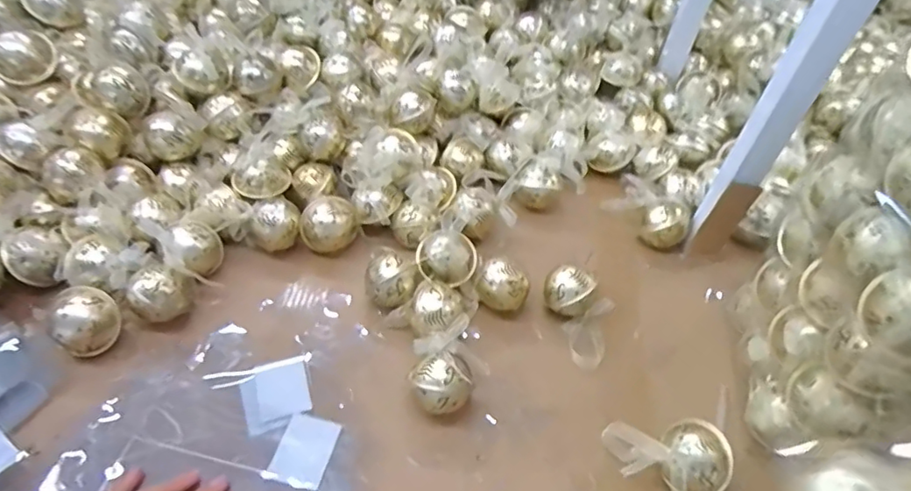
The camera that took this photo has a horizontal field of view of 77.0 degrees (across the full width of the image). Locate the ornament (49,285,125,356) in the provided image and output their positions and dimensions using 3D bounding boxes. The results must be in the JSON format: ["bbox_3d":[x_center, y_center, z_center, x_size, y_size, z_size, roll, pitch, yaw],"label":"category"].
[{"bbox_3d":[-0.339,0.074,0.532,0.052,0.060,0.053,-30,58,-27],"label":"ornament"}]

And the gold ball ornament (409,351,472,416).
[{"bbox_3d":[-0.013,0.128,0.507,0.052,0.049,0.045,0,49,-6],"label":"gold ball ornament"}]

